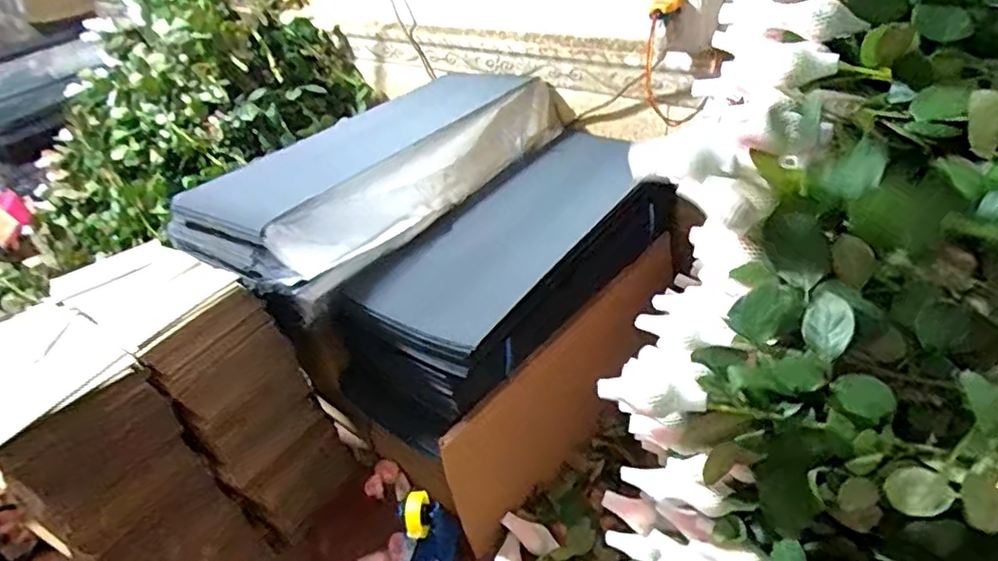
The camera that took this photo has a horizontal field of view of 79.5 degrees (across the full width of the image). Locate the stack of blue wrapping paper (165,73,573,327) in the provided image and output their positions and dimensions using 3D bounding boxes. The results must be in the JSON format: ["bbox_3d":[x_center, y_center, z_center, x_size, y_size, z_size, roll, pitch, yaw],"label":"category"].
[{"bbox_3d":[-0.156,-0.194,0.931,0.284,0.076,0.625,20,43,33],"label":"stack of blue wrapping paper"}]

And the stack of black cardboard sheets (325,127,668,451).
[{"bbox_3d":[0.048,-0.049,0.870,0.226,0.147,0.547,20,43,34],"label":"stack of black cardboard sheets"}]

